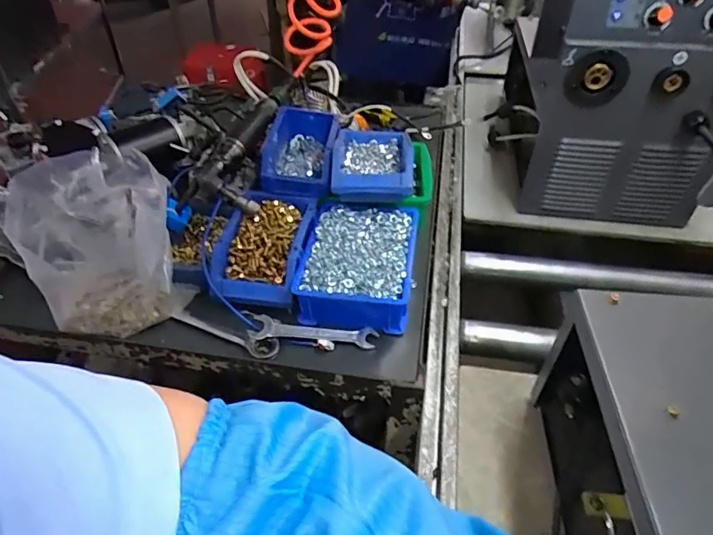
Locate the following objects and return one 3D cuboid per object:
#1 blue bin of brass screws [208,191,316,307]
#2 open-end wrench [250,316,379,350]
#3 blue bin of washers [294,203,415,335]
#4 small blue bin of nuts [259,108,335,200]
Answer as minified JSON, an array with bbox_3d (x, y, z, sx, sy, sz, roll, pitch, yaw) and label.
[{"bbox_3d":[-0.131,-0.031,0.662,0.121,0.053,0.168,6,44,6],"label":"blue bin of brass screws"},{"bbox_3d":[-0.054,0.084,0.592,0.157,0.015,0.032,4,44,4],"label":"open-end wrench"},{"bbox_3d":[0.004,-0.001,0.656,0.150,0.081,0.200,6,44,6],"label":"blue bin of washers"},{"bbox_3d":[-0.089,-0.183,0.741,0.105,0.068,0.170,3,44,3],"label":"small blue bin of nuts"}]

